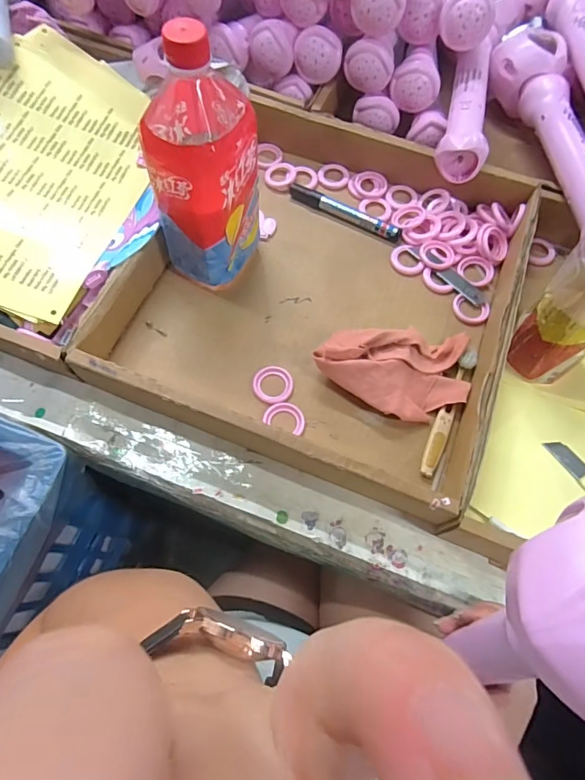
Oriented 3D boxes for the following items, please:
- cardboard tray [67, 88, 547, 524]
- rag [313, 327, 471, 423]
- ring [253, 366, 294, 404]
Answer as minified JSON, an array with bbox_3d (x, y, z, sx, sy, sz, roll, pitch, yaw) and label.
[{"bbox_3d":[0.040,-0.114,0.468,0.344,0.056,0.377,22,69,7],"label":"cardboard tray"},{"bbox_3d":[0.099,-0.017,0.435,0.150,0.039,0.086,-5,68,-4],"label":"rag"},{"bbox_3d":[-0.018,-0.005,0.447,0.037,0.006,0.037,1,68,-1],"label":"ring"}]

